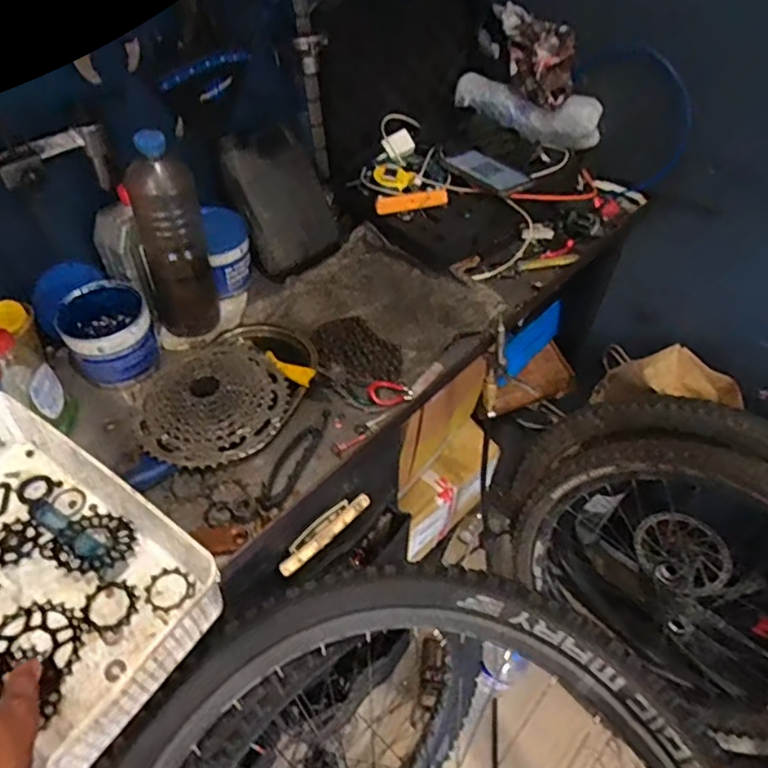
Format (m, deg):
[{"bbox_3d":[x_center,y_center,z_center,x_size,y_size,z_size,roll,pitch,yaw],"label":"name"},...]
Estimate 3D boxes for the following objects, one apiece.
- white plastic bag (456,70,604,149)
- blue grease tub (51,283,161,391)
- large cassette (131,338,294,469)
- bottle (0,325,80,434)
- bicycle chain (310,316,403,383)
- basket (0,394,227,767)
[{"bbox_3d":[0.239,-0.458,1.000,0.249,0.088,0.053,25,54,20],"label":"white plastic bag"},{"bbox_3d":[-0.340,-0.061,0.729,0.100,0.084,0.101,-27,55,-21],"label":"blue grease tub"},{"bbox_3d":[-0.200,0.019,0.685,0.173,0.043,0.164,0,50,0],"label":"large cassette"},{"bbox_3d":[-0.385,-0.004,0.635,0.051,0.152,0.055,-36,58,-26],"label":"bottle"},{"bbox_3d":[-0.036,-0.042,0.777,0.093,0.013,0.128,-32,57,-24],"label":"bicycle chain"},{"bbox_3d":[-0.333,0.175,0.502,0.321,0.093,0.240,28,55,22],"label":"basket"}]

